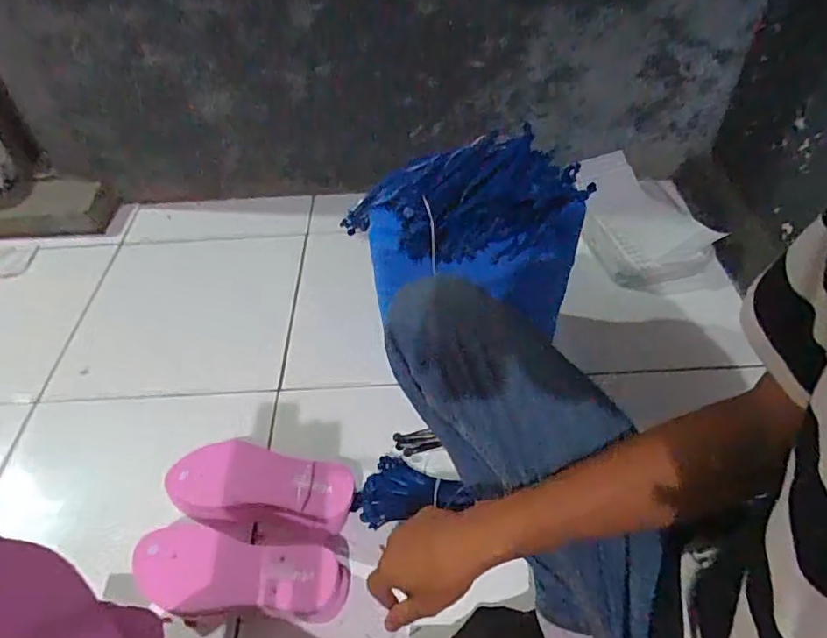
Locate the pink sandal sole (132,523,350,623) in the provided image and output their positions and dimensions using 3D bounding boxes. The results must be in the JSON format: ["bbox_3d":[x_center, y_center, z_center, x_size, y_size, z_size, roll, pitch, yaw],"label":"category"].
[{"bbox_3d":[-0.211,0.303,0.649,0.262,0.031,0.094,5,49,7],"label":"pink sandal sole"}]

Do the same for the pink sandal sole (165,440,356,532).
[{"bbox_3d":[-0.206,0.218,0.719,0.254,0.054,0.094,5,49,7],"label":"pink sandal sole"}]

